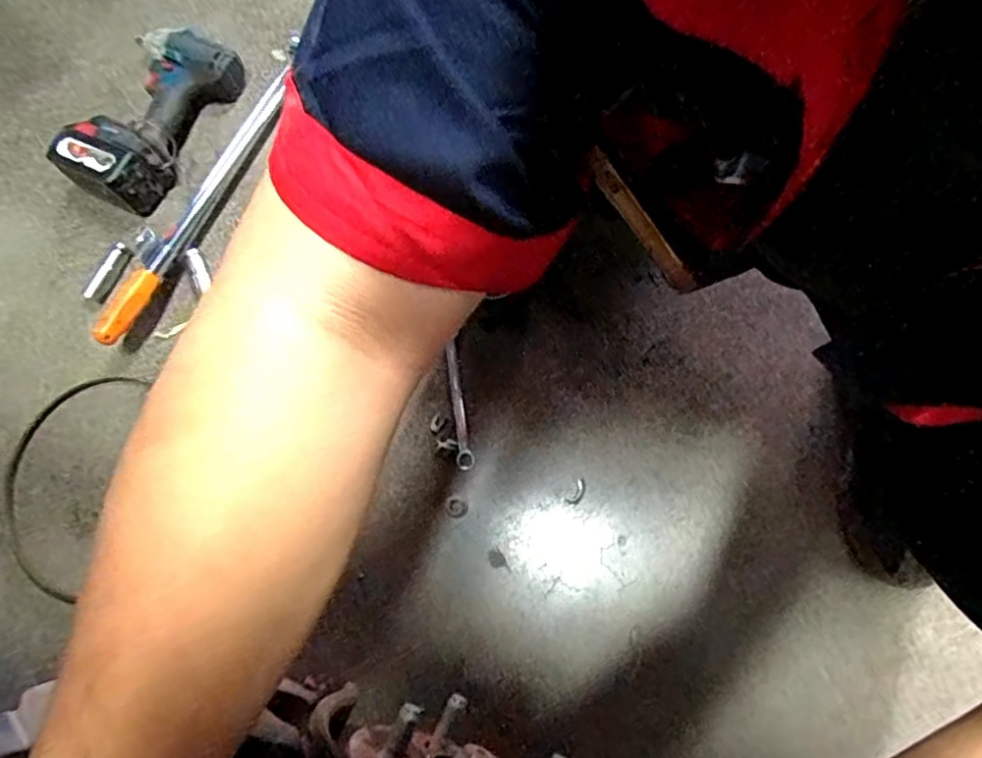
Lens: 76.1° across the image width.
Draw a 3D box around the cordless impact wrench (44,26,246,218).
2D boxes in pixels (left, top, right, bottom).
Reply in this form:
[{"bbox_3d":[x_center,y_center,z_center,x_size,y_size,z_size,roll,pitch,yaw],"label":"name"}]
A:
[{"bbox_3d":[-0.455,-0.351,0.823,0.139,0.080,0.253,29,80,9],"label":"cordless impact wrench"}]

